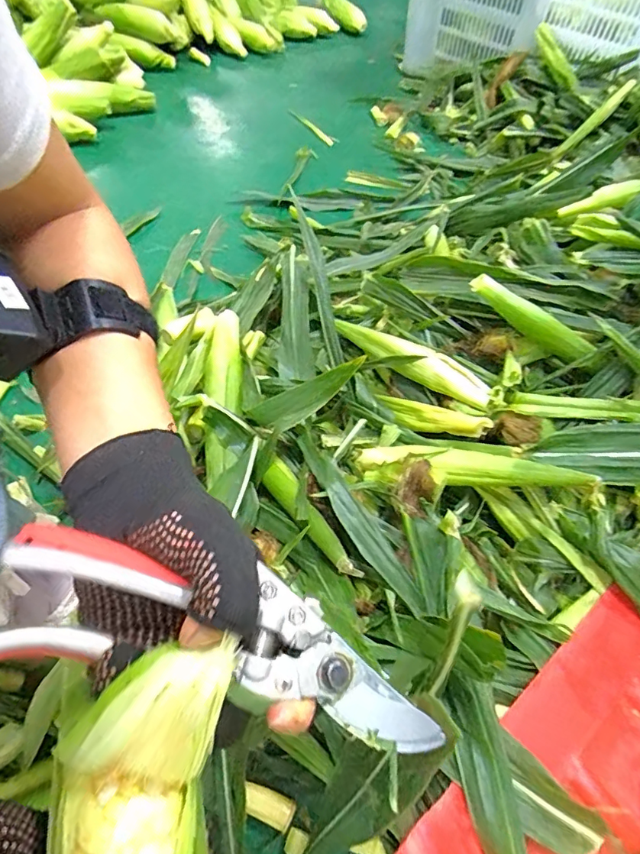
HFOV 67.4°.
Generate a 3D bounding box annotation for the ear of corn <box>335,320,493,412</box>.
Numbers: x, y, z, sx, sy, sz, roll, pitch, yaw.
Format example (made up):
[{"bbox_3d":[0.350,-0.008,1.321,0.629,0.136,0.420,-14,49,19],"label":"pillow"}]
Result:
[{"bbox_3d":[0.092,-0.072,0.496,0.187,0.040,0.025,39,61,21],"label":"ear of corn"}]

